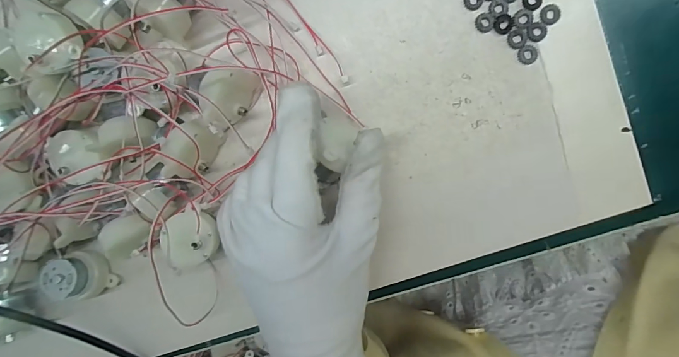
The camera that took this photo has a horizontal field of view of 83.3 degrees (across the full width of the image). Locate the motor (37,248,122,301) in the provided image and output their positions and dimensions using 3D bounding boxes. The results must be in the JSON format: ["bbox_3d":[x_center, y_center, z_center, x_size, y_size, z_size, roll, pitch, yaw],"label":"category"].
[{"bbox_3d":[-0.164,0.062,0.240,0.026,0.030,0.030,-19,95,7],"label":"motor"}]

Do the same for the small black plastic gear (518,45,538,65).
[{"bbox_3d":[0.107,-0.070,0.216,0.010,0.004,0.011,1,97,5],"label":"small black plastic gear"}]

